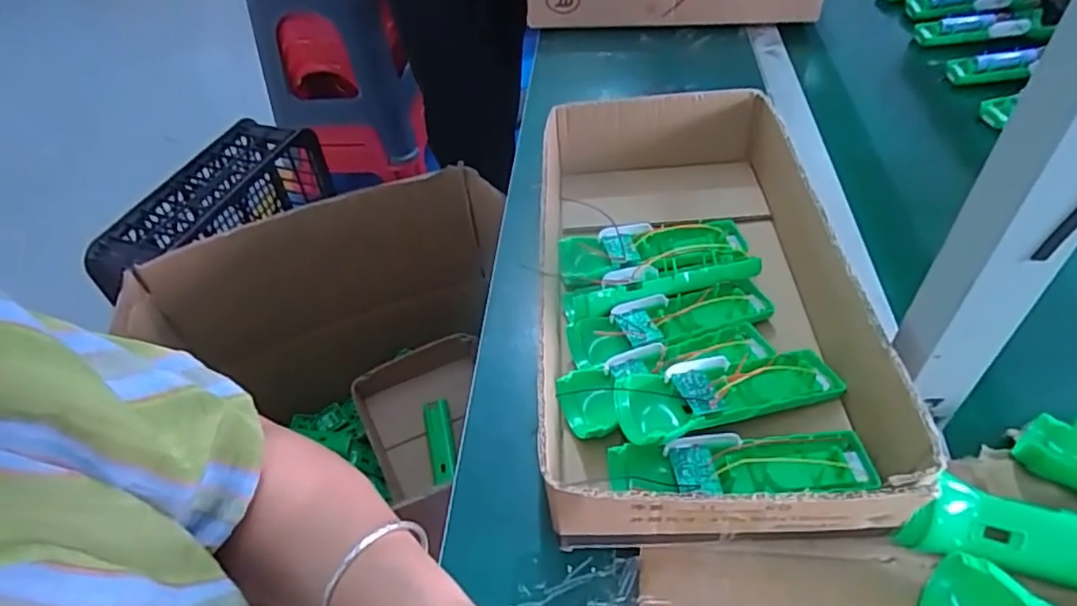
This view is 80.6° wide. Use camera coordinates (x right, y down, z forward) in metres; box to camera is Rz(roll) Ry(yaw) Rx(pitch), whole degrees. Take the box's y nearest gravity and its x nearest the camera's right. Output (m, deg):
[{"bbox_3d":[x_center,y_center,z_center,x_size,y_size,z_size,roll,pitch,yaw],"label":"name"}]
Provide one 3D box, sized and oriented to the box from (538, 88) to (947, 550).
[{"bbox_3d":[0.119,-0.023,0.510,0.224,0.089,0.429,-2,47,4],"label":"box"}]

